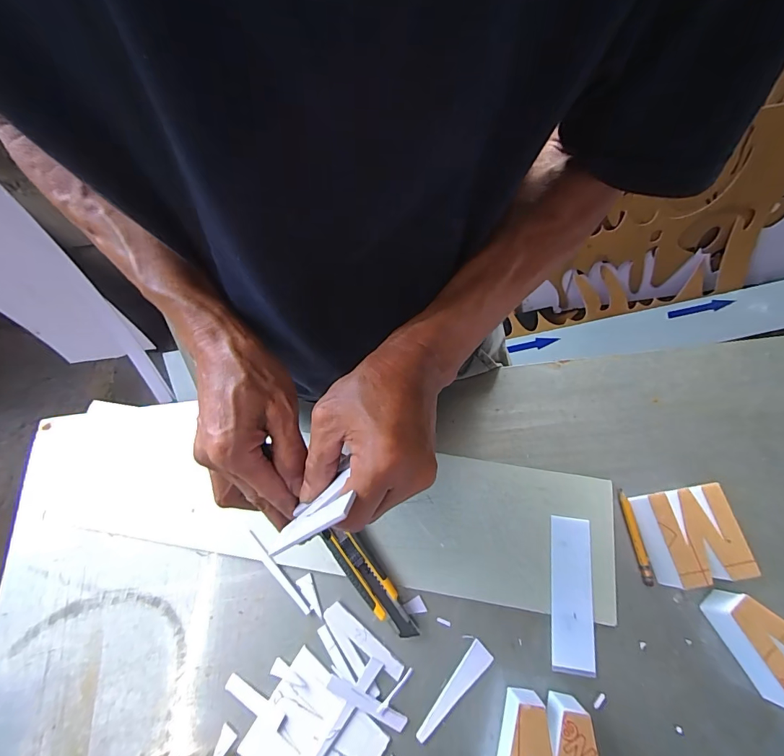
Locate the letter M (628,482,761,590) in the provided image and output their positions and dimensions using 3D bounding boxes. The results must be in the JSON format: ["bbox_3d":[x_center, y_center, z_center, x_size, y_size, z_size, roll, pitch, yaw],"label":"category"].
[{"bbox_3d":[0.288,0.152,0.392,0.072,0.044,0.082,-9,69,-1],"label":"letter M"}]

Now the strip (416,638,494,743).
[{"bbox_3d":[0.057,0.291,0.372,0.021,0.004,0.095,40,76,15],"label":"strip"}]

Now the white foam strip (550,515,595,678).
[{"bbox_3d":[0.175,0.208,0.391,0.038,0.004,0.135,6,70,5],"label":"white foam strip"}]

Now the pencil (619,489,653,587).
[{"bbox_3d":[0.249,0.162,0.411,0.008,0.005,0.091,-6,69,0],"label":"pencil"}]

